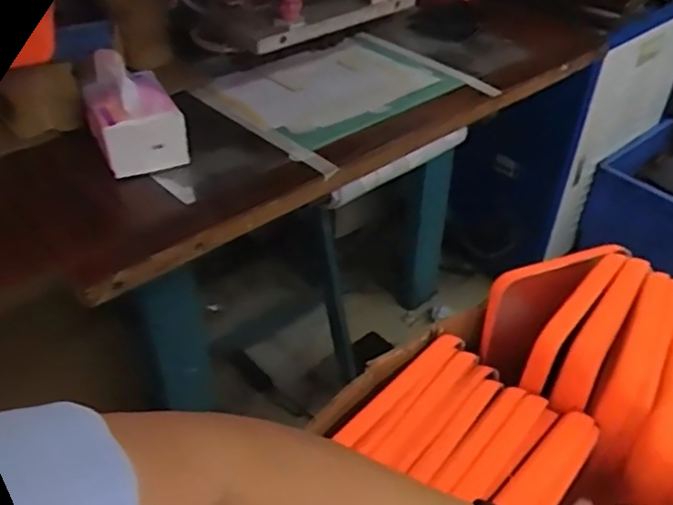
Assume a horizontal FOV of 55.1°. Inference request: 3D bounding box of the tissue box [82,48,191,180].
[{"bbox_3d":[-0.250,-0.174,0.787,0.096,0.114,0.131,-16,43,-19],"label":"tissue box"}]

